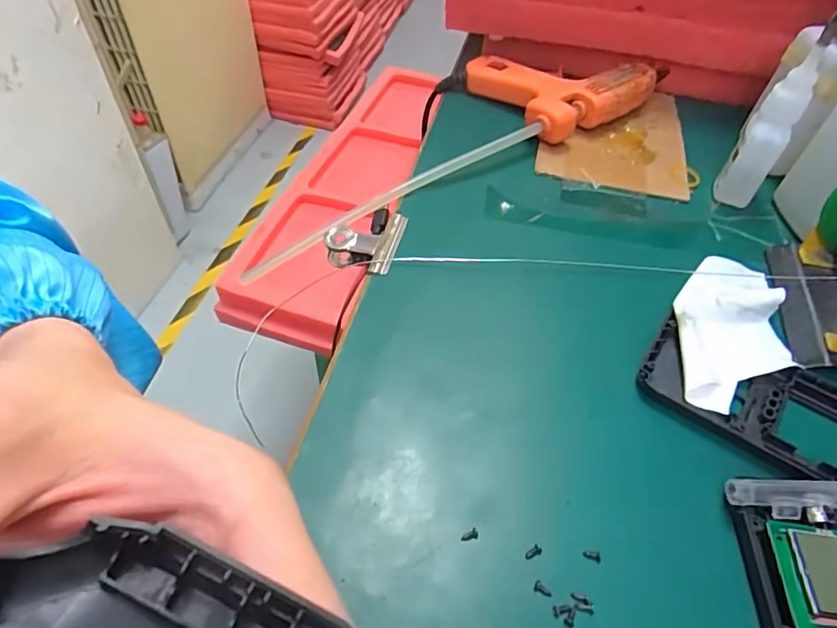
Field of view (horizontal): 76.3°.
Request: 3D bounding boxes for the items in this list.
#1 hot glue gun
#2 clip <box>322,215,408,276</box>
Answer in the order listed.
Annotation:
[{"bbox_3d":[0.122,-0.182,0.416,0.140,0.029,0.103,-23,55,-21],"label":"hot glue gun"},{"bbox_3d":[-0.034,-0.039,0.319,0.046,0.020,0.048,12,51,7],"label":"clip"}]

